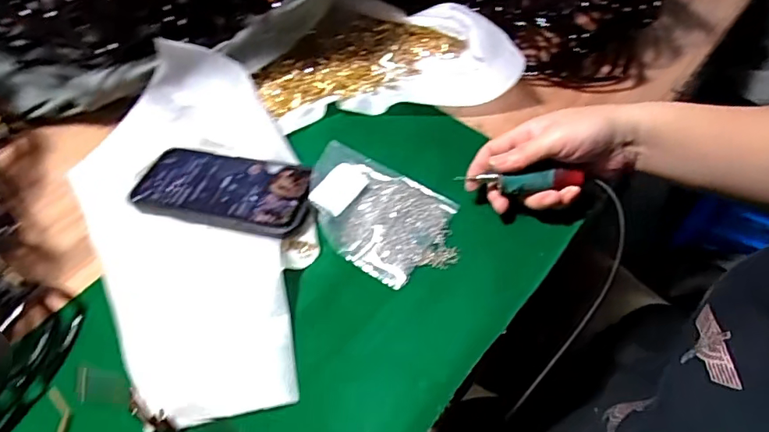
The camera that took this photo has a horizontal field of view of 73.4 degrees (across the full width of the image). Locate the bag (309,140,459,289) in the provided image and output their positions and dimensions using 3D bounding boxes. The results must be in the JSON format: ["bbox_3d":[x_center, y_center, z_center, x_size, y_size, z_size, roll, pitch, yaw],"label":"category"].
[{"bbox_3d":[-0.007,-0.004,0.443,0.146,0.017,0.093,27,63,22],"label":"bag"}]

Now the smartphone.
[{"bbox_3d":[-0.144,-0.027,0.462,0.166,0.018,0.079,10,58,12],"label":"smartphone"}]

